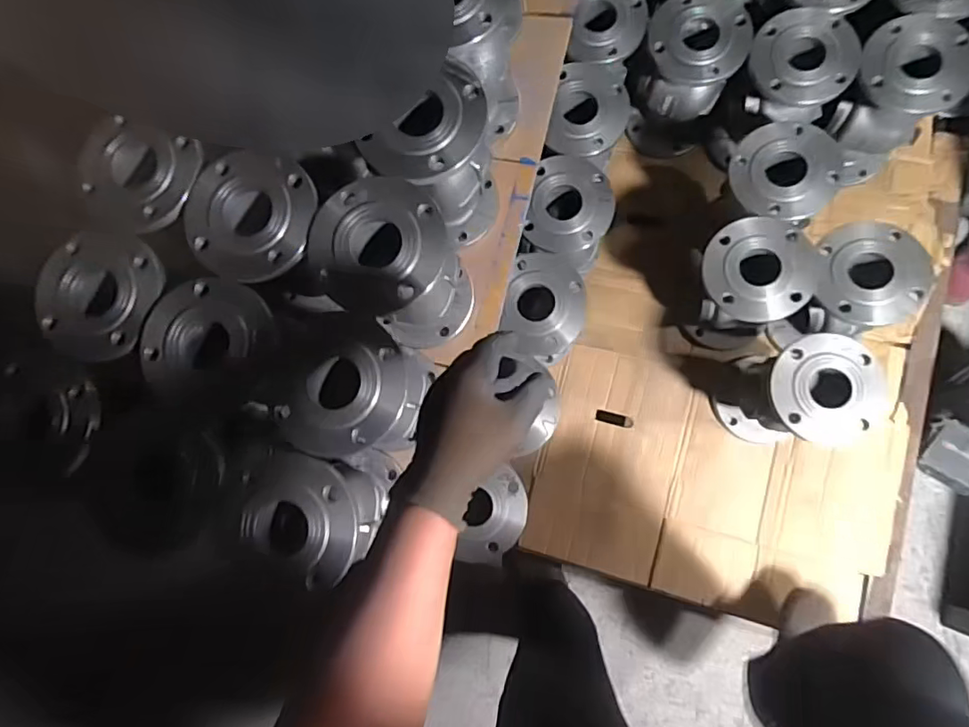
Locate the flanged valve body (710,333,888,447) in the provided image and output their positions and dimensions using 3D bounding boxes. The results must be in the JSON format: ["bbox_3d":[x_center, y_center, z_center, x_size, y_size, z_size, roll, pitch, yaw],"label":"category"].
[{"bbox_3d":[0.553,0.057,0.973,0.178,0.284,0.168,-7,82,6],"label":"flanged valve body"}]

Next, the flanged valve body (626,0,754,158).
[{"bbox_3d":[0.395,-0.563,1.075,0.161,0.287,0.180,16,85,8],"label":"flanged valve body"}]

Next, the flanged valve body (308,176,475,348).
[{"bbox_3d":[-0.118,-0.133,0.798,0.161,0.274,0.169,31,87,9],"label":"flanged valve body"}]

